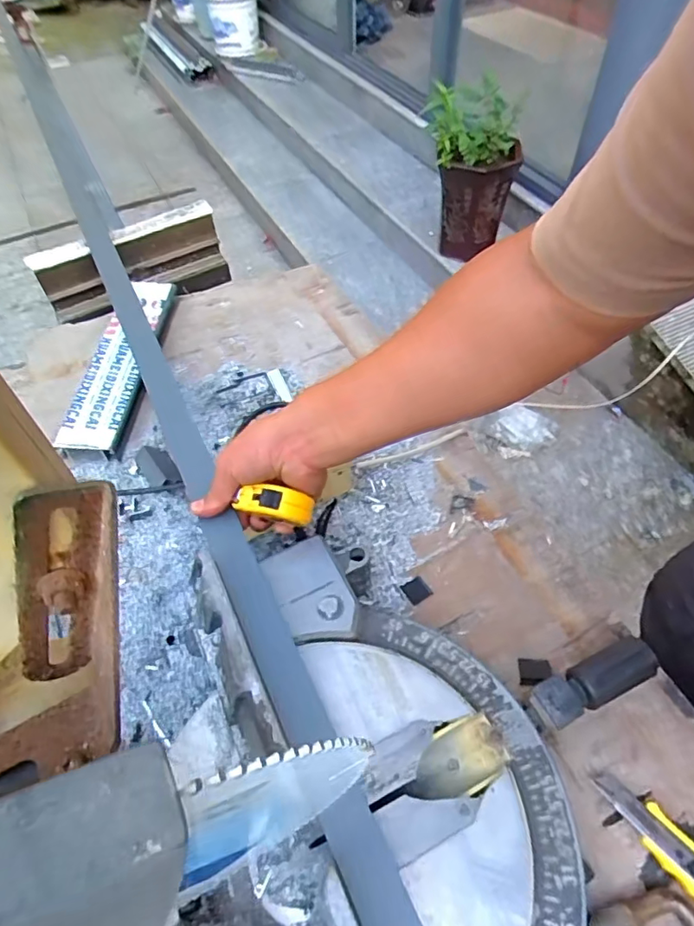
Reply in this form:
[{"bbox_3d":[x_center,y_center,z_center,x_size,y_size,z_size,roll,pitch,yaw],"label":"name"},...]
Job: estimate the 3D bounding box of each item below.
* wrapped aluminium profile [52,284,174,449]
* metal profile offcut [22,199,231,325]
[{"bbox_3d":[-0.323,-0.149,0.801,0.092,0.041,0.338,1,53,2],"label":"wrapped aluminium profile"},{"bbox_3d":[-0.365,-0.340,0.958,0.307,0.118,0.075,-25,56,-17],"label":"metal profile offcut"}]

